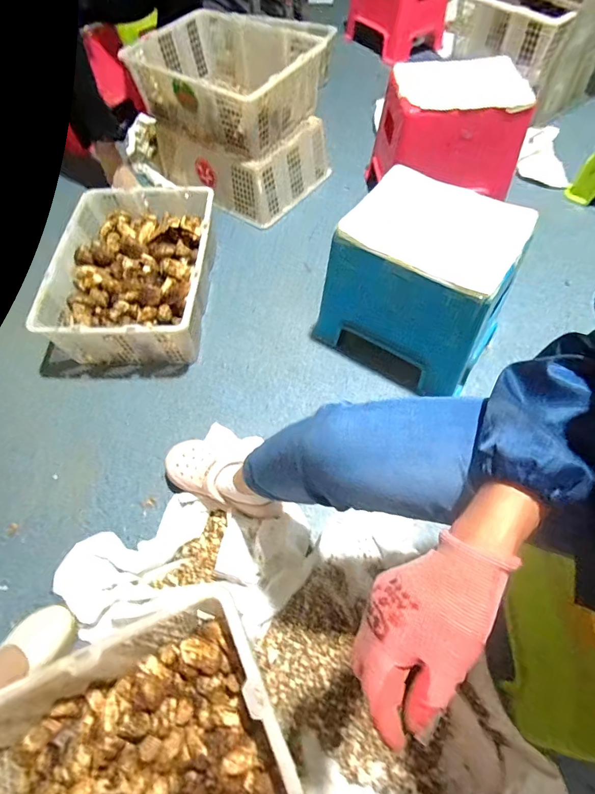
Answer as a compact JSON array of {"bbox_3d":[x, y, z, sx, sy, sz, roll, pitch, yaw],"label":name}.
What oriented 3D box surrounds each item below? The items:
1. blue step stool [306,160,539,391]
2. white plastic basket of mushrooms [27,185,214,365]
[{"bbox_3d":[0.254,-0.225,0.848,0.323,0.313,0.259,32,69,19],"label":"blue step stool"},{"bbox_3d":[-0.392,-0.302,1.001,0.348,0.157,0.459,0,62,4],"label":"white plastic basket of mushrooms"}]

